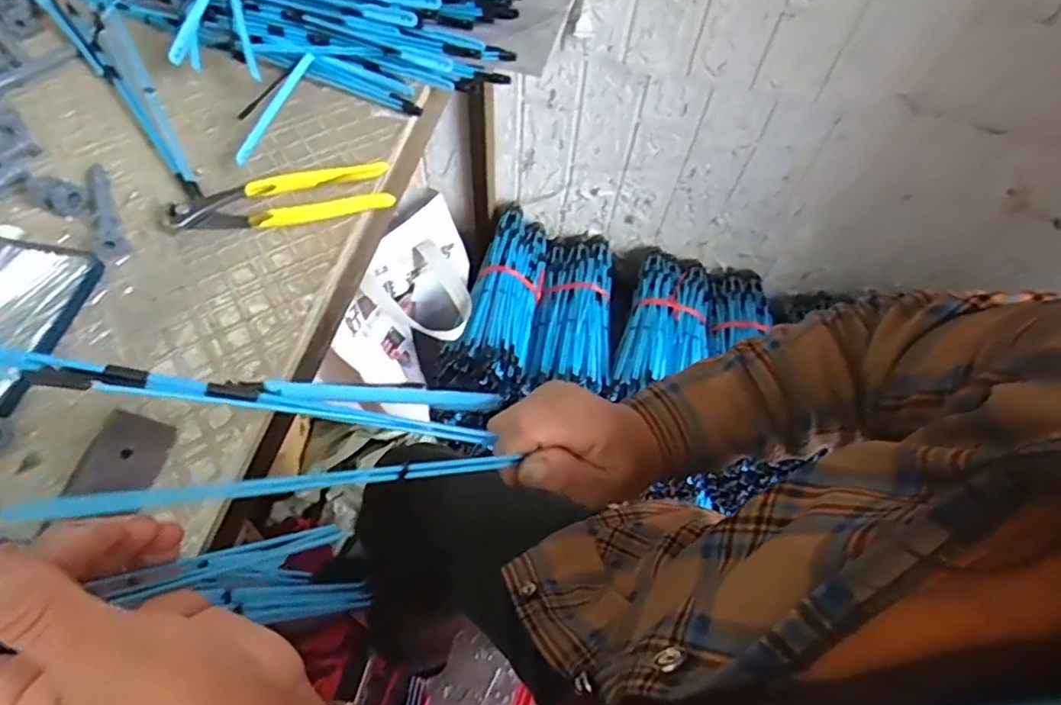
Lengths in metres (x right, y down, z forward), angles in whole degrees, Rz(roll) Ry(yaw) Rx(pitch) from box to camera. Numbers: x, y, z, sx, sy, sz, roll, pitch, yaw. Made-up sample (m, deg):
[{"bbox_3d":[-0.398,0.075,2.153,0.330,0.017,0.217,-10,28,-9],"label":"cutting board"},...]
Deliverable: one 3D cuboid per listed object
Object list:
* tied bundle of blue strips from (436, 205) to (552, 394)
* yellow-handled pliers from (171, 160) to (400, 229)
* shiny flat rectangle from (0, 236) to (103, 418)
[{"bbox_3d":[-0.032,-0.093,0.924,0.111,0.079,0.308,17,60,6],"label":"tied bundle of blue strips"},{"bbox_3d":[-0.192,-0.120,0.477,0.161,0.015,0.048,-8,61,-9],"label":"yellow-handled pliers"},{"bbox_3d":[-0.363,-0.023,0.409,0.099,0.010,0.127,12,60,3],"label":"shiny flat rectangle"}]

